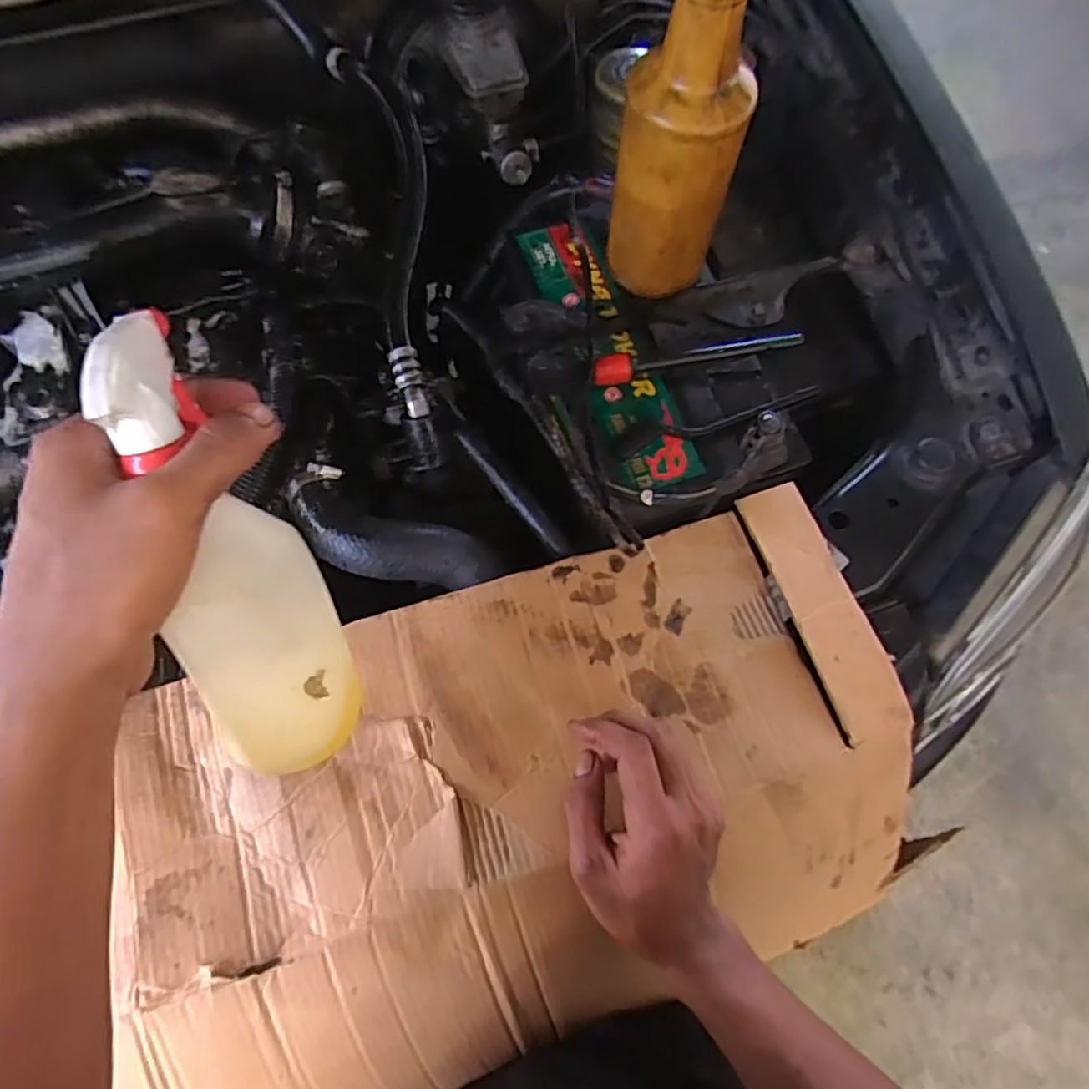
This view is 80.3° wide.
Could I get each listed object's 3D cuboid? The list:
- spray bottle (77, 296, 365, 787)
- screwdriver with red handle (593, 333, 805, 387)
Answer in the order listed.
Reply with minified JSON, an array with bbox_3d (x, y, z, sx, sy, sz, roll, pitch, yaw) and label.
[{"bbox_3d":[-0.137,0.011,0.287,0.056,0.060,0.214,-18,111,-7],"label":"spray bottle"},{"bbox_3d":[0.124,-0.153,0.522,0.171,0.026,0.024,-14,69,-5],"label":"screwdriver with red handle"}]

